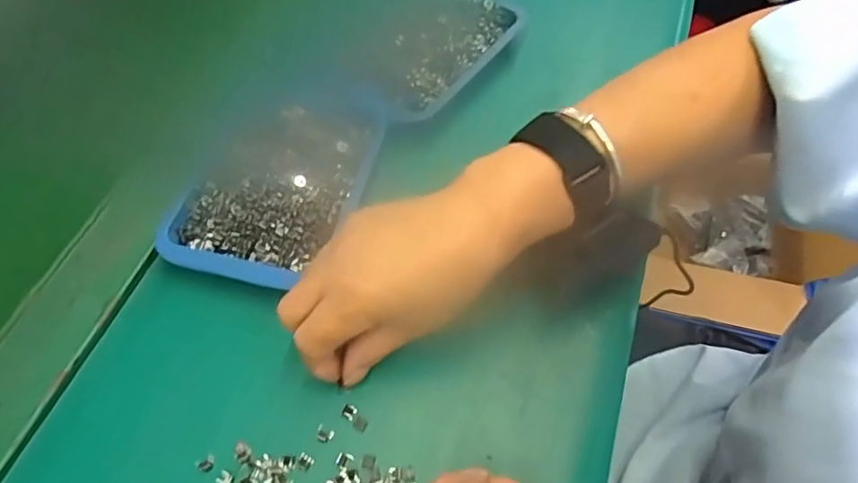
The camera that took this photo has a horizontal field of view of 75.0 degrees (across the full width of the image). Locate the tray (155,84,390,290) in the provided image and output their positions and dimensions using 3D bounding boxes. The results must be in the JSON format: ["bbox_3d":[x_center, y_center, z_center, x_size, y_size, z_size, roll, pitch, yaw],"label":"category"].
[{"bbox_3d":[-0.098,-0.045,0.371,0.106,0.019,0.156,18,62,11],"label":"tray"}]

